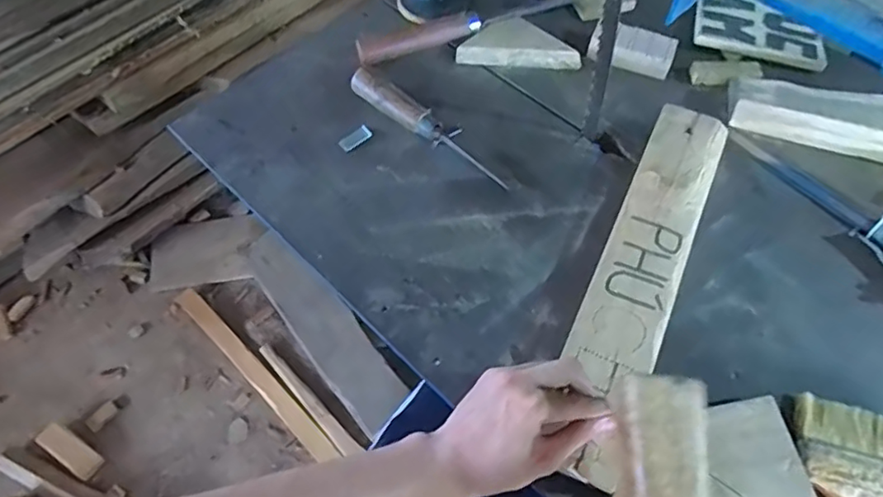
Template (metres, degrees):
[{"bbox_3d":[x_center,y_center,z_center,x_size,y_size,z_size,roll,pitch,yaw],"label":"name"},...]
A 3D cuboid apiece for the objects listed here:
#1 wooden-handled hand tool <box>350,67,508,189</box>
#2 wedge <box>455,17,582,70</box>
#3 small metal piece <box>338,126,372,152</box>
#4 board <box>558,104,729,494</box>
[{"bbox_3d":[-0.012,-0.137,0.637,0.205,0.034,0.031,31,64,17],"label":"wooden-handled hand tool"},{"bbox_3d":[0.093,-0.246,0.699,0.143,0.027,0.050,4,59,3],"label":"wedge"},{"bbox_3d":[-0.095,-0.121,0.644,0.038,0.007,0.016,-40,67,-20],"label":"small metal piece"},{"bbox_3d":[0.183,0.018,0.526,0.076,0.022,0.388,22,63,12],"label":"board"}]

